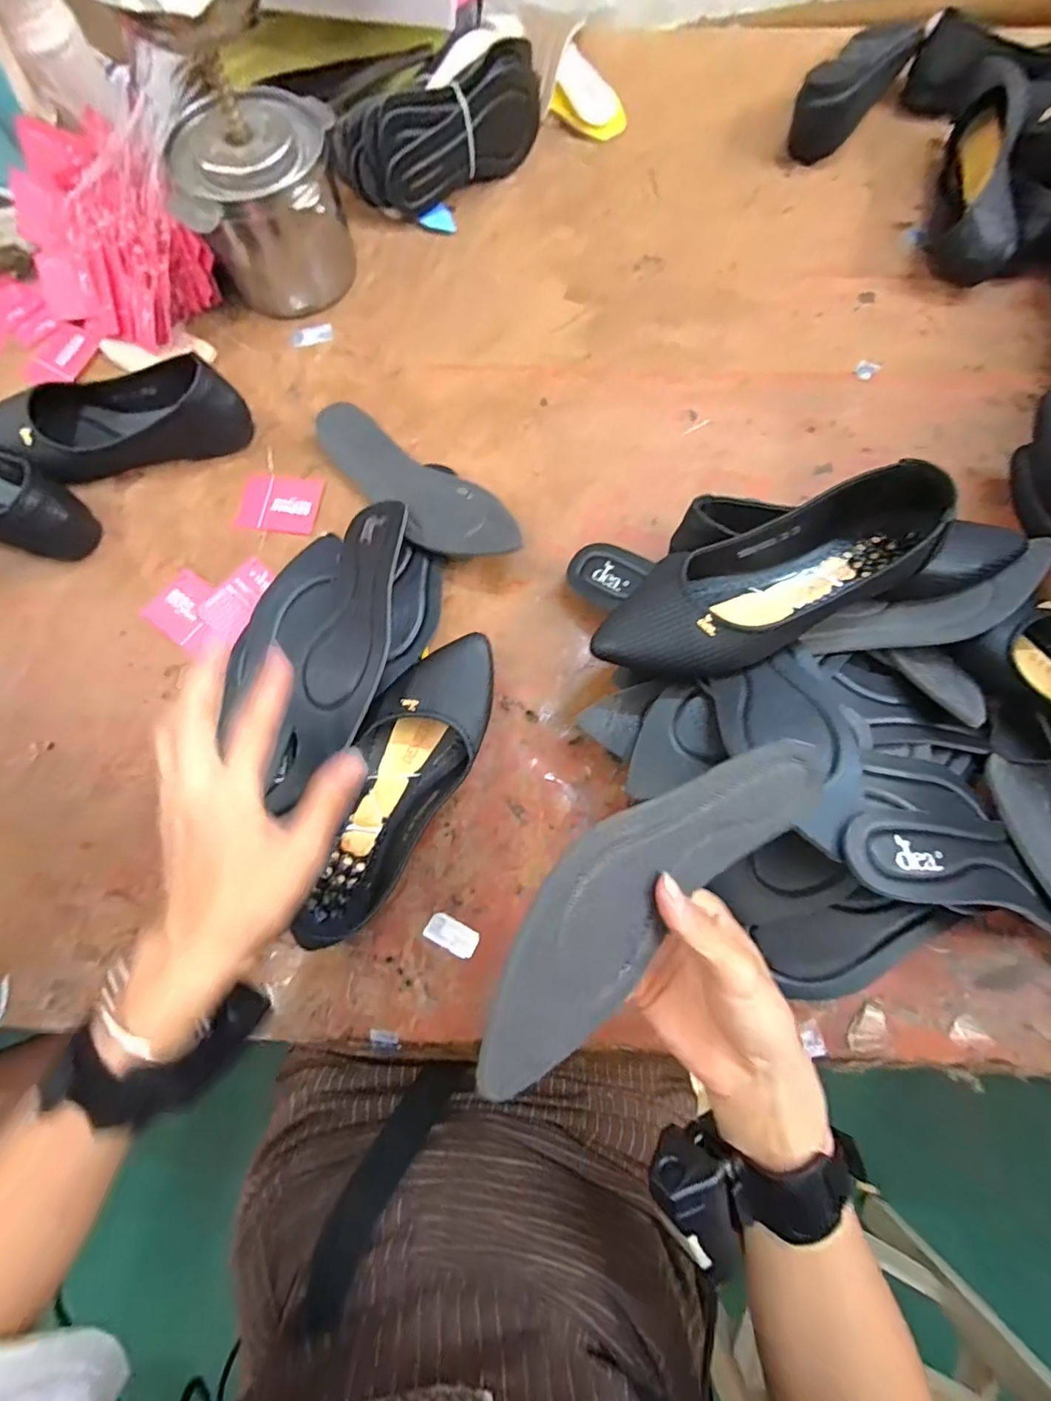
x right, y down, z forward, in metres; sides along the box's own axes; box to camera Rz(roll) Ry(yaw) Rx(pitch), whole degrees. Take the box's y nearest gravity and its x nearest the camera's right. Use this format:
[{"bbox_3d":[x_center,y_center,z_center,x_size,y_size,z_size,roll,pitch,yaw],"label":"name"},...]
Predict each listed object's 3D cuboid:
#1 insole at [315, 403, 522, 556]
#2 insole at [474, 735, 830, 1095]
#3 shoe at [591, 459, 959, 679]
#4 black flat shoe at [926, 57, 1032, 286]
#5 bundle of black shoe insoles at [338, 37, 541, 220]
[{"bbox_3d":[-0.103,-0.198,0.498,0.230,0.034,0.076,44,80,11],"label":"insole"},{"bbox_3d":[0.071,0.084,0.268,0.240,0.019,0.074,-29,101,-29],"label":"insole"},{"bbox_3d":[0.176,-0.090,0.381,0.264,0.079,0.100,-25,76,-6],"label":"shoe"},{"bbox_3d":[0.478,-0.541,0.571,0.070,0.078,0.222,16,76,4],"label":"black flat shoe"},{"bbox_3d":[-0.077,-0.611,0.581,0.251,0.081,0.065,-40,78,-9],"label":"bundle of black shoe insoles"}]

